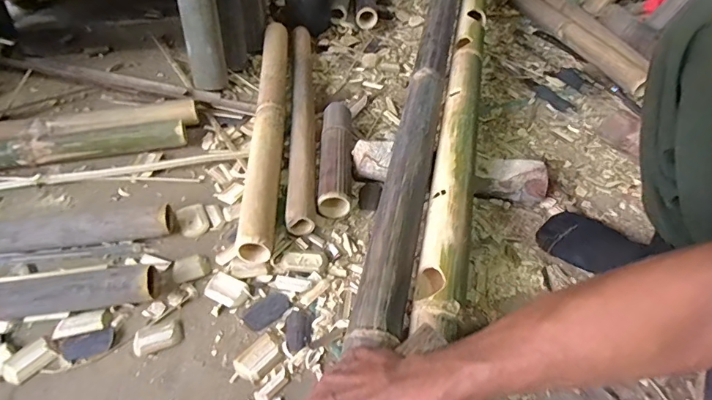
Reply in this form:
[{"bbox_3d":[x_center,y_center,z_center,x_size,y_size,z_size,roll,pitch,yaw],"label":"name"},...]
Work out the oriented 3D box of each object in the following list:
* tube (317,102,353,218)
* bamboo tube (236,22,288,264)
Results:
[{"bbox_3d":[-0.033,-0.086,0.784,0.058,0.060,0.259,2,50,-3],"label":"tube"},{"bbox_3d":[-0.165,-0.169,0.842,0.053,0.066,0.642,0,50,-4],"label":"bamboo tube"}]

